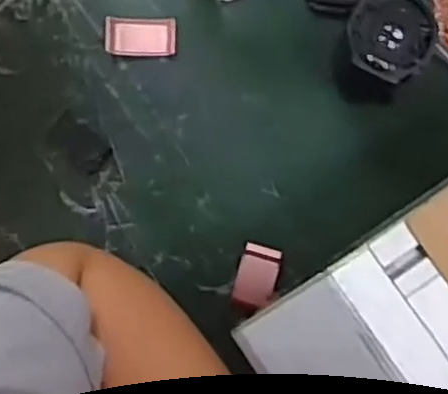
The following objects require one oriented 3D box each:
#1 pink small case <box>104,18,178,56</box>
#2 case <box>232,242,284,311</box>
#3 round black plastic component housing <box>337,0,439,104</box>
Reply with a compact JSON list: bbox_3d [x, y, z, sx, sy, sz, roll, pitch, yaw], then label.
[{"bbox_3d":[-0.053,-0.102,0.458,0.044,0.008,0.024,-1,85,2],"label":"pink small case"},{"bbox_3d":[0.021,0.049,0.441,0.025,0.011,0.038,15,86,3],"label":"case"},{"bbox_3d":[0.093,-0.087,0.414,0.046,0.059,0.050,0,85,2],"label":"round black plastic component housing"}]

